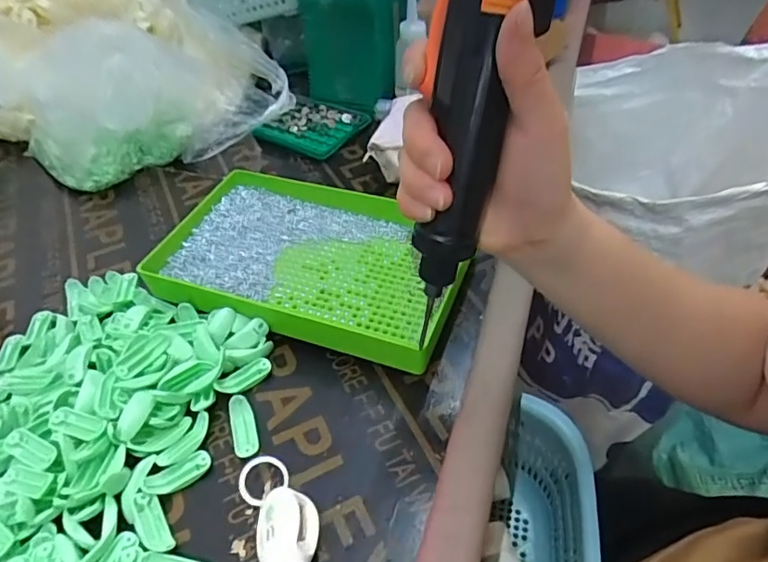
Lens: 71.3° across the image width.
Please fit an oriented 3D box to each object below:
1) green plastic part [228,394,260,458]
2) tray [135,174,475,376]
[{"bbox_3d":[-0.094,0.097,0.357,0.016,0.013,0.042,-15,47,-8],"label":"green plastic part"},{"bbox_3d":[-0.061,-0.018,0.449,0.244,0.040,0.150,12,49,17],"label":"tray"}]

